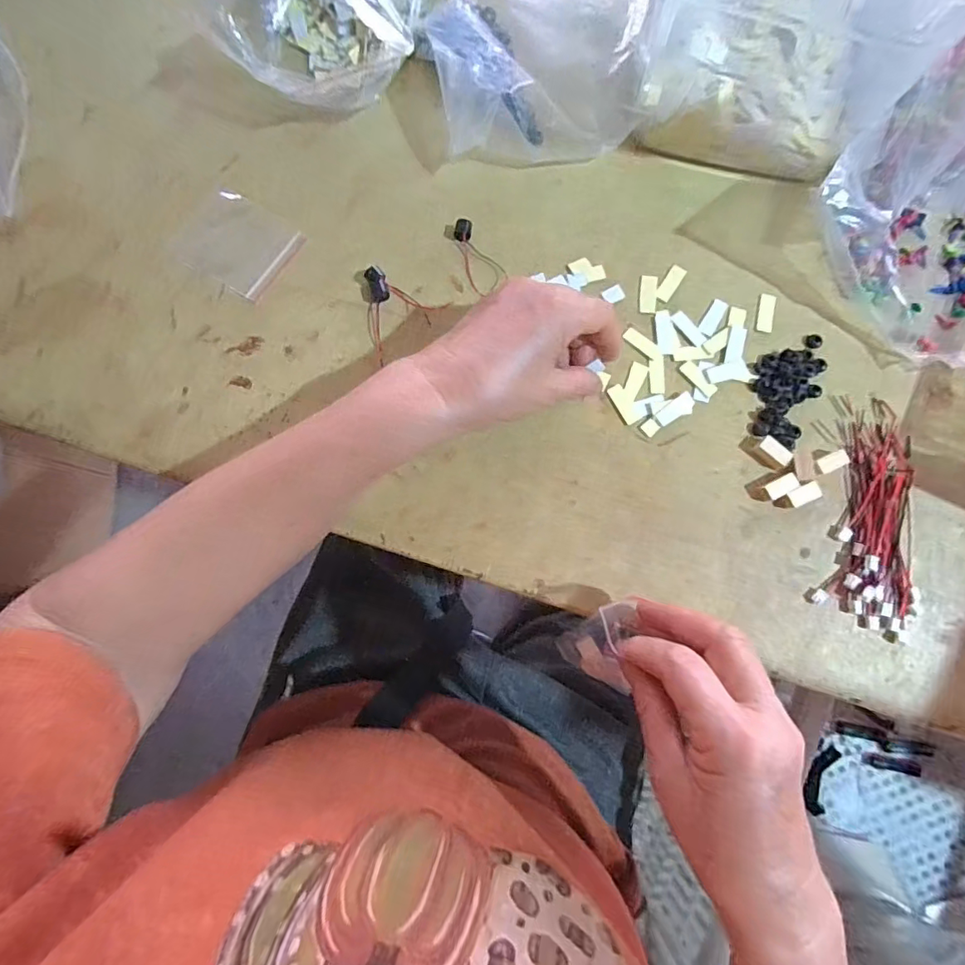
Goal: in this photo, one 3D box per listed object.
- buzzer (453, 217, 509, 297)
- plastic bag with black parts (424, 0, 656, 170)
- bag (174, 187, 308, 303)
[{"bbox_3d":[-0.006,-0.157,0.355,0.025,0.006,0.053,-34,82,-7],"label":"buzzer"},{"bbox_3d":[0.040,-0.296,0.358,0.152,0.056,0.127,-5,80,-2],"label":"plastic bag with black parts"},{"bbox_3d":[-0.171,-0.168,0.357,0.074,0.004,0.063,31,81,4],"label":"bag"}]

